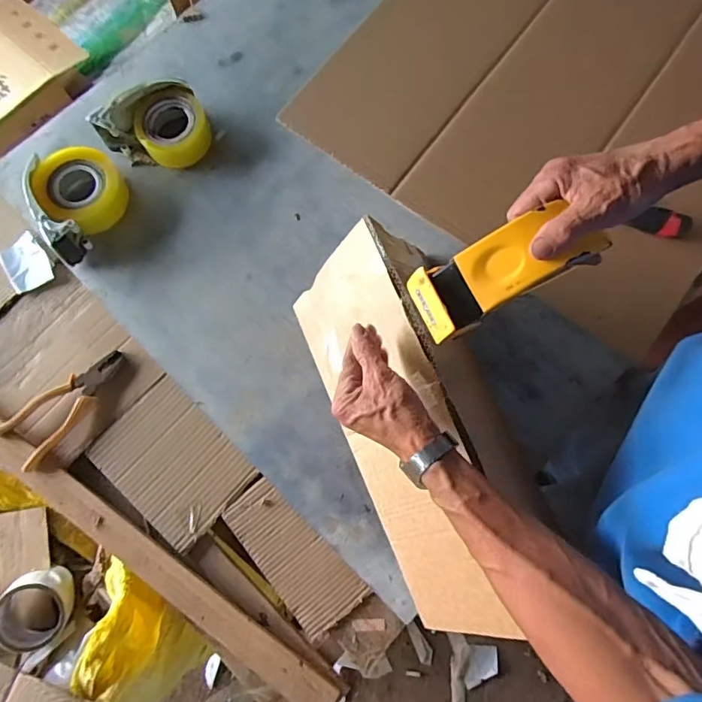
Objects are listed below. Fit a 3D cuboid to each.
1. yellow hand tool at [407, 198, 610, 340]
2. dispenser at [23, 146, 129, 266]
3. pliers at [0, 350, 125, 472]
[{"bbox_3d":[0.130,-0.068,0.423,0.156,0.034,0.066,-25,79,12],"label":"yellow hand tool"},{"bbox_3d":[-0.403,-0.228,0.740,0.126,0.073,0.153,-24,80,-8],"label":"dispenser"},{"bbox_3d":[-0.402,0.068,0.690,0.075,0.024,0.185,38,79,6],"label":"pliers"}]

